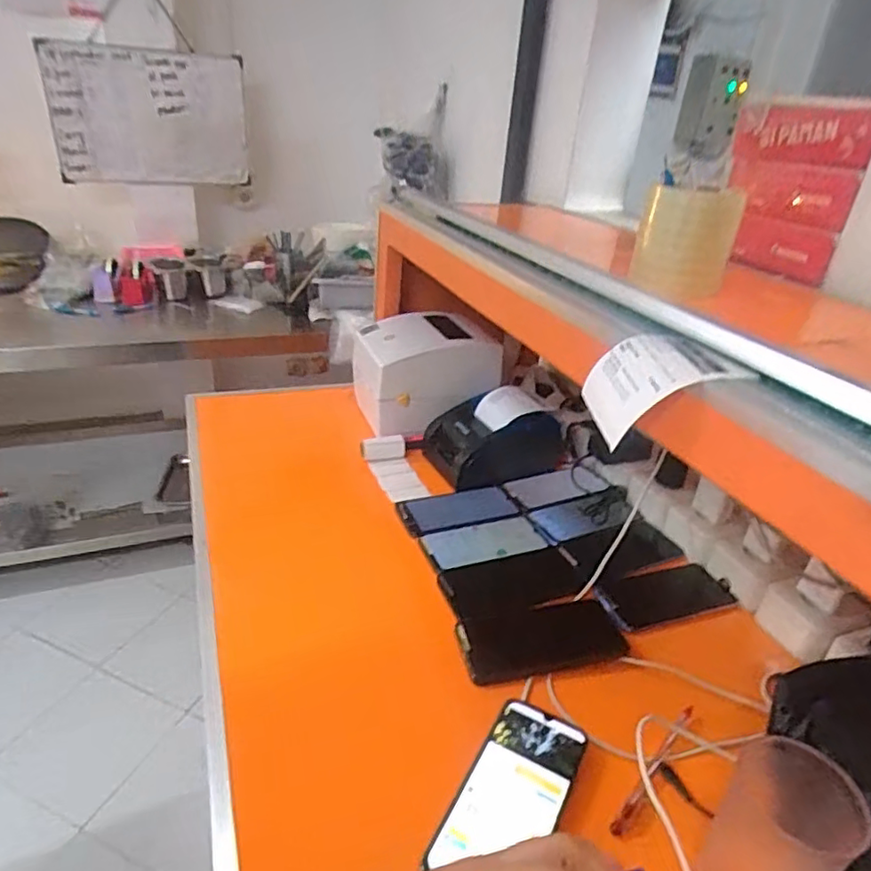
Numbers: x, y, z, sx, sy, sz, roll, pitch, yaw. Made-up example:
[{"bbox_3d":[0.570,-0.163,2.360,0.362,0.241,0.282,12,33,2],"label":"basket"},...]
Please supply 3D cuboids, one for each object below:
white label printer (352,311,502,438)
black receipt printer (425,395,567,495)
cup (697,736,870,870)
[{"bbox_3d":[-0.021,-0.111,1.019,0.208,0.151,0.199,-6,31,-20],"label":"white label printer"},{"bbox_3d":[0.086,0.003,0.911,0.185,0.098,0.133,-10,32,-26],"label":"black receipt printer"},{"bbox_3d":[0.231,0.281,0.406,0.074,0.125,0.069,4,29,-2],"label":"cup"}]

